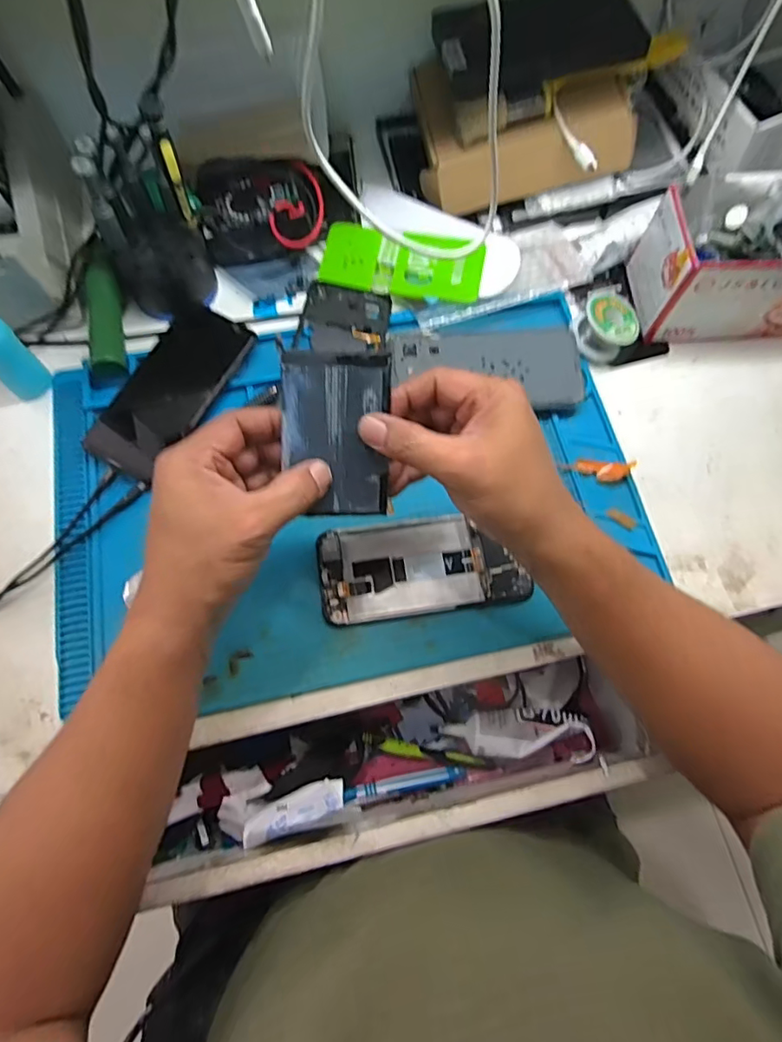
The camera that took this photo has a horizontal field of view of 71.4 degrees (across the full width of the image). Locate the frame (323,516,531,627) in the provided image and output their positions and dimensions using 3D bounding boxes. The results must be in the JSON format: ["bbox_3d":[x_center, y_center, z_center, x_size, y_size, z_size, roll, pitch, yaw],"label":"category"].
[{"bbox_3d":[0.025,0.037,0.442,0.162,0.011,0.076,-7,72,-4],"label":"frame"}]

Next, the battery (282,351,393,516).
[{"bbox_3d":[-0.035,-0.054,0.347,0.065,0.004,0.100,0,105,-7],"label":"battery"}]

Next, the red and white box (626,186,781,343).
[{"bbox_3d":[0.330,-0.235,0.500,0.181,0.090,0.099,-3,72,-3],"label":"red and white box"}]

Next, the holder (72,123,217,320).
[{"bbox_3d":[-0.203,-0.251,0.462,0.085,0.134,0.082,1,71,-2],"label":"holder"}]

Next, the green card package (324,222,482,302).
[{"bbox_3d":[0.012,-0.253,0.524,0.154,0.010,0.074,12,71,2],"label":"green card package"}]

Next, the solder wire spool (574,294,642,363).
[{"bbox_3d":[0.199,-0.180,0.508,0.052,0.033,0.052,6,70,-17],"label":"solder wire spool"}]

